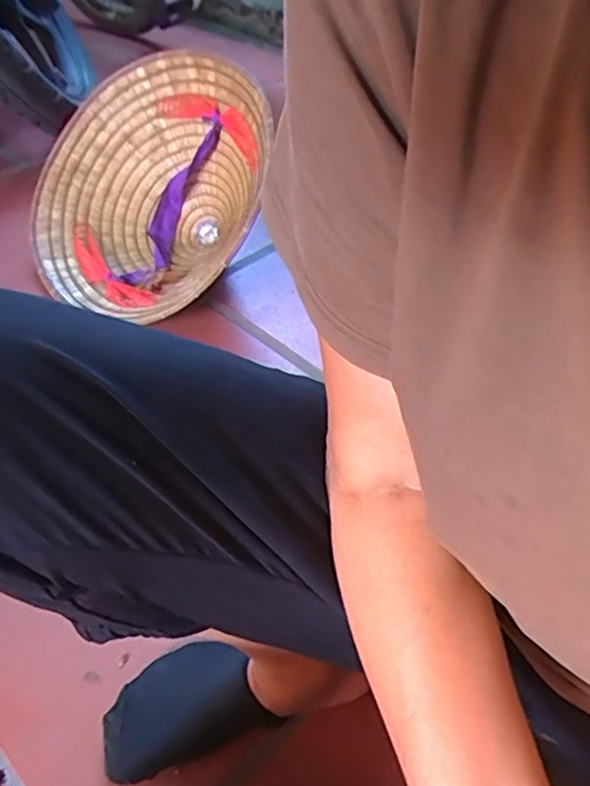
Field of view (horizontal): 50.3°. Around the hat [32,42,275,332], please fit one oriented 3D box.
[{"bbox_3d":[-0.206,-0.286,0.918,0.331,0.384,0.196,30,4,14],"label":"hat"}]

